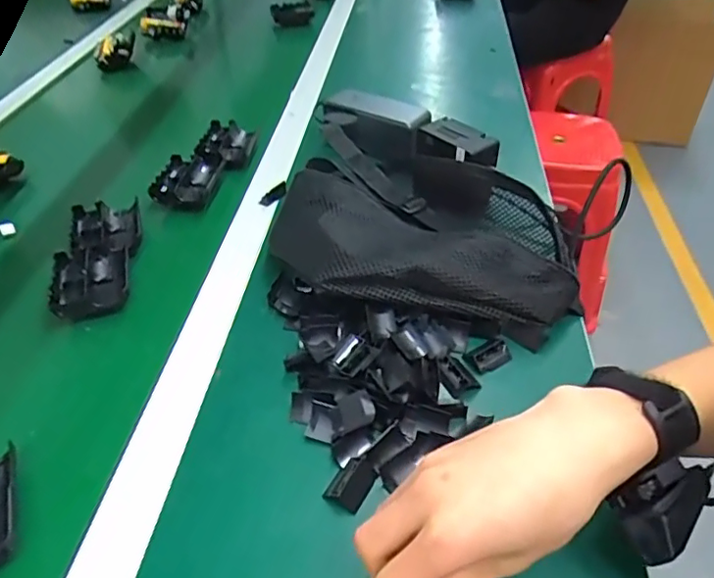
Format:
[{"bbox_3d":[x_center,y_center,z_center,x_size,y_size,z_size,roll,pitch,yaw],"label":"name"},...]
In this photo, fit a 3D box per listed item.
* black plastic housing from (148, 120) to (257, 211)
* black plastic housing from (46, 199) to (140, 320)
[{"bbox_3d":[-0.178,-0.154,0.682,0.075,0.025,0.177,7,42,10],"label":"black plastic housing"},{"bbox_3d":[-0.250,-0.033,0.550,0.073,0.024,0.156,-10,42,-9],"label":"black plastic housing"}]

